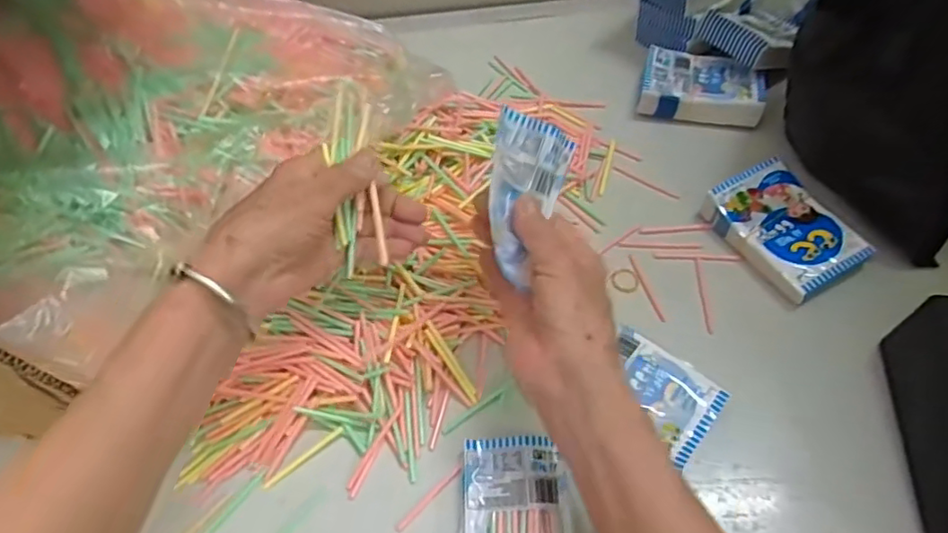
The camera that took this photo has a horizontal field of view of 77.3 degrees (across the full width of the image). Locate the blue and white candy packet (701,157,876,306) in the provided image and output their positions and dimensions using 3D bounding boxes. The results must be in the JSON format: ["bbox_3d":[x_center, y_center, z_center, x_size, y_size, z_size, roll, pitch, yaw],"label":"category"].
[{"bbox_3d":[0.238,-0.027,0.456,0.072,0.032,0.104,-27,59,-12],"label":"blue and white candy packet"}]

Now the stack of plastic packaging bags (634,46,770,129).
[{"bbox_3d":[0.211,-0.166,0.551,0.105,0.029,0.072,13,59,13],"label":"stack of plastic packaging bags"}]

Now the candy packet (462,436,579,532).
[{"bbox_3d":[0.028,0.162,0.365,0.069,0.019,0.106,0,57,5],"label":"candy packet"}]

